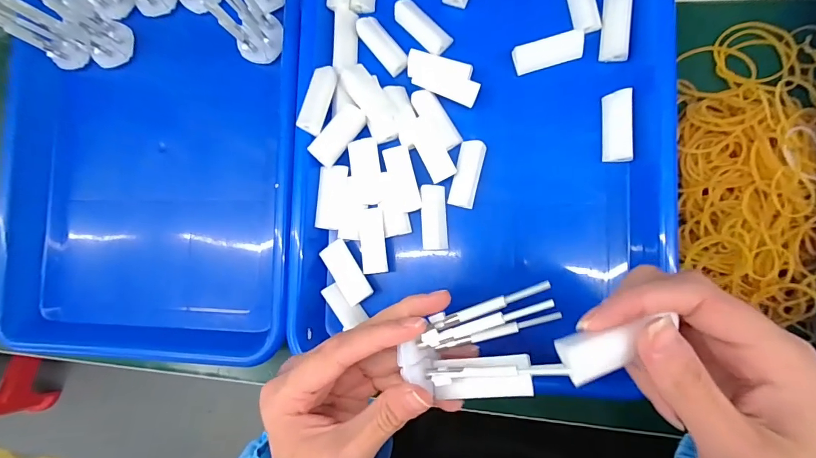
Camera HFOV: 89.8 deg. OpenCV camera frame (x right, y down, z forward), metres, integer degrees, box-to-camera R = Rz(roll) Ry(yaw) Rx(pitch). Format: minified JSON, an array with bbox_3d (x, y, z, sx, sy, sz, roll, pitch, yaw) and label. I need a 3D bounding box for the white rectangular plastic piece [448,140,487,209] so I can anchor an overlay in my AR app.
[{"bbox_3d":[0.042,-0.038,0.287,0.018,0.014,0.045,13,88,10],"label":"white rectangular plastic piece"}]

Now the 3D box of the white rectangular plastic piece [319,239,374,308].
[{"bbox_3d":[-0.044,0.031,0.290,0.020,0.005,0.045,-31,82,6],"label":"white rectangular plastic piece"}]

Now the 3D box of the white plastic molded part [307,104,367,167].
[{"bbox_3d":[-0.049,-0.067,0.292,0.017,0.012,0.047,37,81,9],"label":"white plastic molded part"}]

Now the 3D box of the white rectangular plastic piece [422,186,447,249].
[{"bbox_3d":[0.019,-0.008,0.287,0.017,0.011,0.044,-3,85,9],"label":"white rectangular plastic piece"}]

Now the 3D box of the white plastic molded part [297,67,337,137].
[{"bbox_3d":[-0.063,-0.090,0.285,0.015,0.013,0.048,14,88,10],"label":"white plastic molded part"}]

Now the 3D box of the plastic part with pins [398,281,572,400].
[{"bbox_3d":[0.038,0.059,0.202,0.070,0.041,0.042,-15,85,9],"label":"plastic part with pins"}]

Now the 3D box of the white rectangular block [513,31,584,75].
[{"bbox_3d":[0.097,-0.122,0.283,0.046,0.011,0.017,-15,84,8],"label":"white rectangular block"}]

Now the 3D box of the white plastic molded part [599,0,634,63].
[{"bbox_3d":[0.142,-0.139,0.277,0.018,0.014,0.047,4,86,10],"label":"white plastic molded part"}]

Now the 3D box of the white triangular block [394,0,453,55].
[{"bbox_3d":[0.010,-0.146,0.295,0.045,0.013,0.017,44,93,10],"label":"white triangular block"}]

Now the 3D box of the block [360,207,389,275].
[{"bbox_3d":[-0.024,0.008,0.291,0.017,0.008,0.046,-6,85,9],"label":"block"}]

